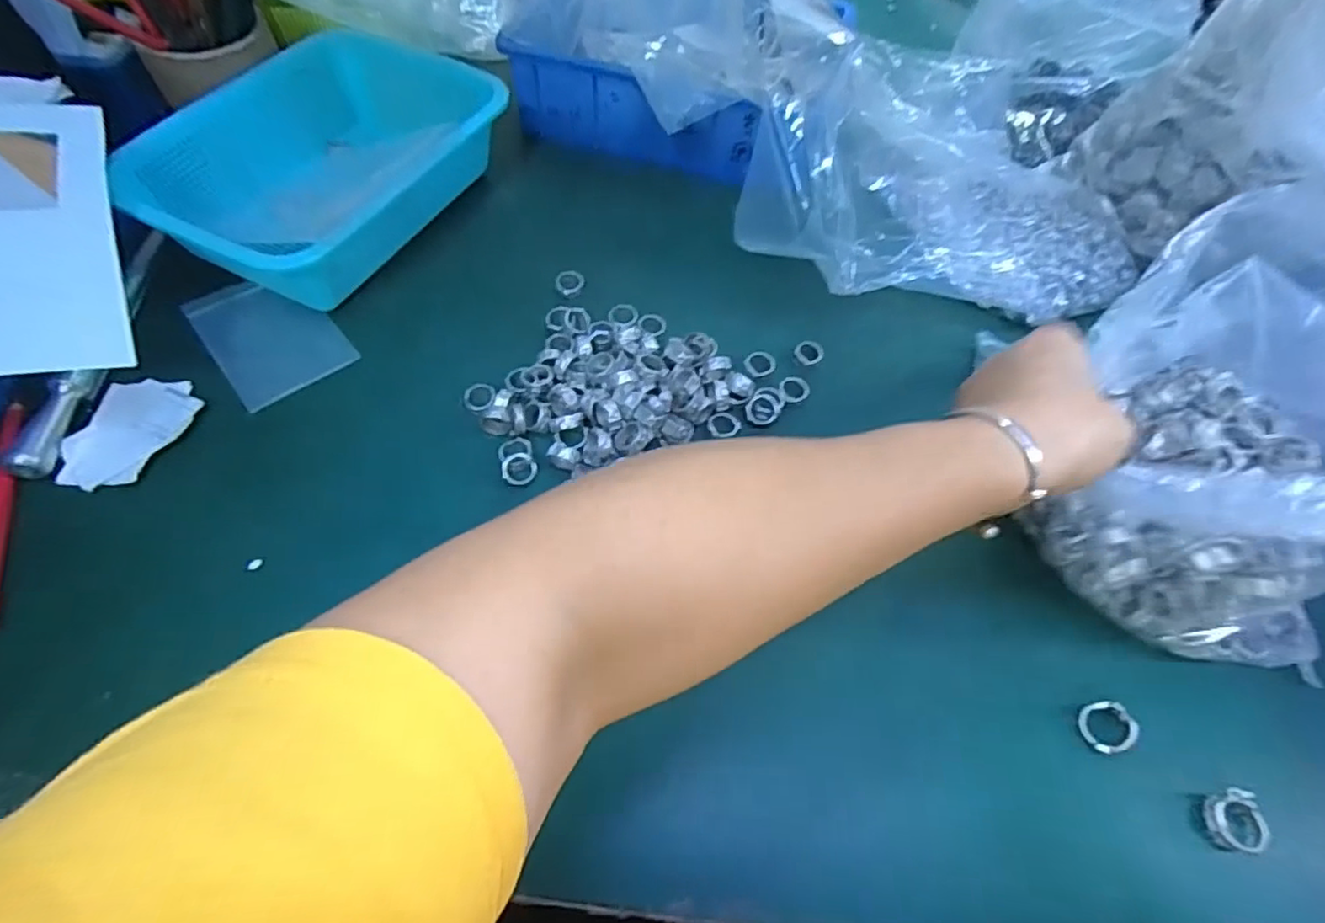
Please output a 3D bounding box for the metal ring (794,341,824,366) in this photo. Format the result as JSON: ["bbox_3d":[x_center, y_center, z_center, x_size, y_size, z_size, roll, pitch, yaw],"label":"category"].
[{"bbox_3d":[0.111,-0.082,0.466,0.021,0.005,0.022,1,59,-2],"label":"metal ring"}]

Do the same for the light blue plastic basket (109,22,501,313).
[{"bbox_3d":[-0.259,-0.247,0.500,0.203,0.068,0.291,20,60,9],"label":"light blue plastic basket"}]

